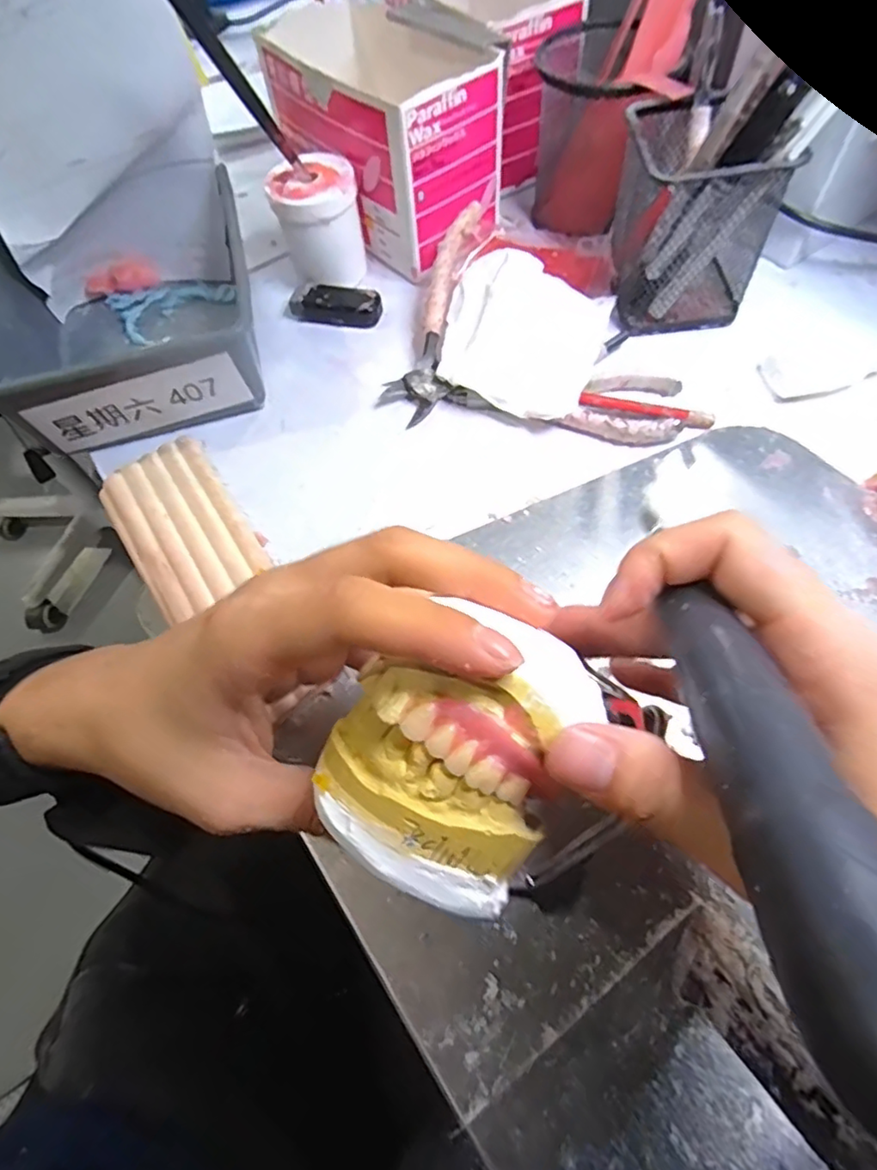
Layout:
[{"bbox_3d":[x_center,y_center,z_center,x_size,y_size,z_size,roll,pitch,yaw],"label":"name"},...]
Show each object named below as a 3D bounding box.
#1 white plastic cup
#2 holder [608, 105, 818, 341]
[{"bbox_3d":[-0.078,-0.238,0.393,0.054,0.064,0.050,-14,62,-3],"label":"white plastic cup"},{"bbox_3d":[0.144,-0.215,0.349,0.079,0.094,0.079,-1,62,4],"label":"holder"}]

